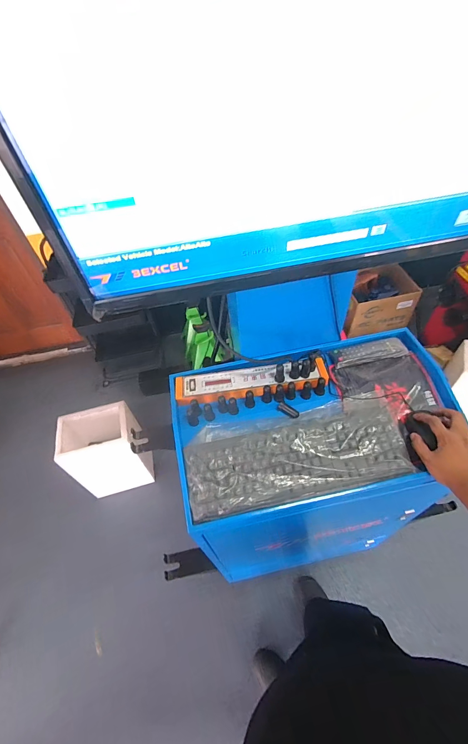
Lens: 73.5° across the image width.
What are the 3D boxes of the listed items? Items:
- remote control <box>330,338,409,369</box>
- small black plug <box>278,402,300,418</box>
[{"bbox_3d":[0.321,-0.049,0.750,0.166,0.020,0.056,-10,51,-2],"label":"remote control"},{"bbox_3d":[0.119,0.083,0.681,0.050,0.013,0.018,31,59,9],"label":"small black plug"}]

